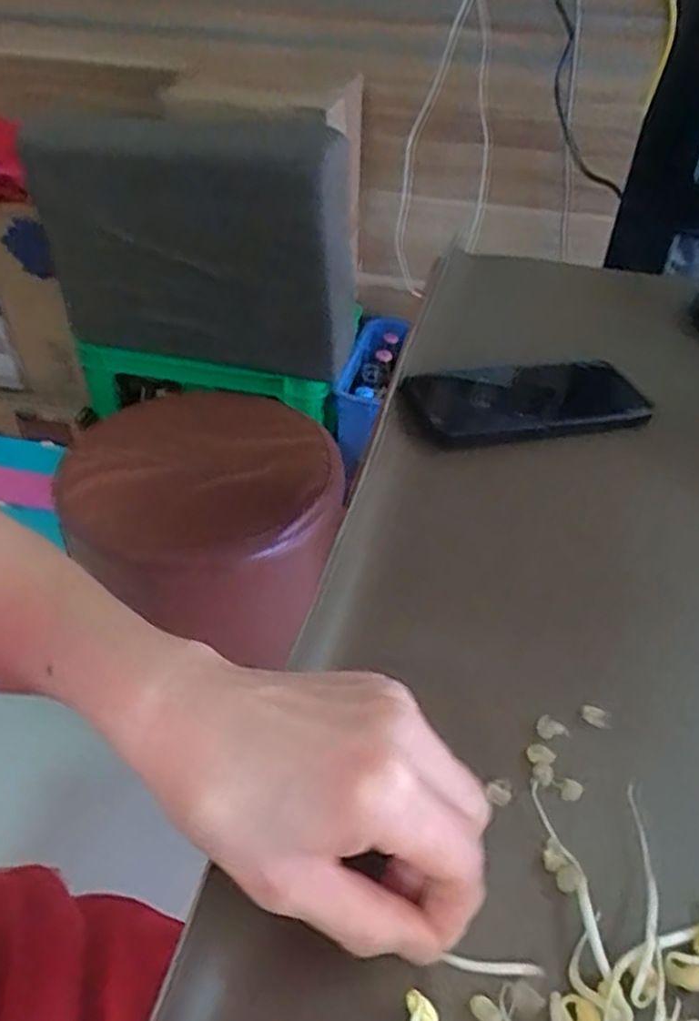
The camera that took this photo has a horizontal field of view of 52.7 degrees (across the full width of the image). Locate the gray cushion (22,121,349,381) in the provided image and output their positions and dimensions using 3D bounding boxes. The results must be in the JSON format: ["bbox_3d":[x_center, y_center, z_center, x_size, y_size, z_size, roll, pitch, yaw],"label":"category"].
[{"bbox_3d":[-0.219,-0.362,0.965,0.471,0.295,0.115,14,42,13],"label":"gray cushion"}]

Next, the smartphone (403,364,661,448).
[{"bbox_3d":[0.121,-0.080,0.497,0.164,0.014,0.086,-7,43,-9],"label":"smartphone"}]

